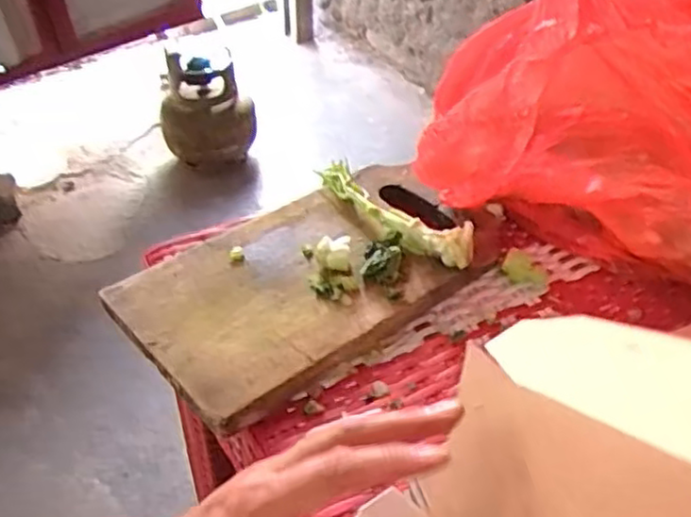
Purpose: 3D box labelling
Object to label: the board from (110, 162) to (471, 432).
[{"bbox_3d":[-0.023,0.006,0.529,0.265,0.029,0.149,-31,49,-31],"label":"board"}]

